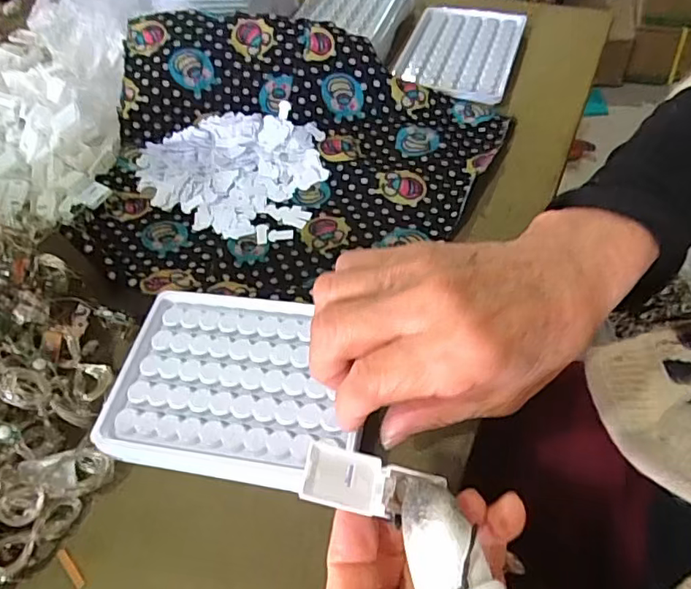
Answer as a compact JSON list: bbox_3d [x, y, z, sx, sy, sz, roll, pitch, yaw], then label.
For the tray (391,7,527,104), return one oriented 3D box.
[{"bbox_3d":[0.099,-0.215,0.483,0.096,0.008,0.130,13,56,15],"label":"tray"}]

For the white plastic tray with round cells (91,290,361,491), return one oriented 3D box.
[{"bbox_3d":[-0.057,0.047,0.292,0.124,0.017,0.095,7,55,10],"label":"white plastic tray with round cells"}]

